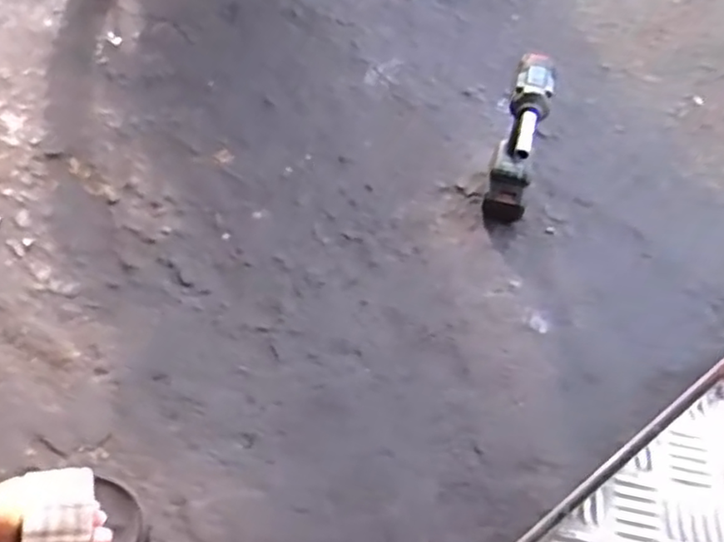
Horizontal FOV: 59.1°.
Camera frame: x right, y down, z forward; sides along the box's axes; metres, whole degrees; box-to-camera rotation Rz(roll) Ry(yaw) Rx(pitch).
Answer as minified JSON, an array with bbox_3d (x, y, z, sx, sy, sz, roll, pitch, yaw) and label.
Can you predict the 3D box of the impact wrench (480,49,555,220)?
[{"bbox_3d":[0.244,-0.176,1.011,0.066,0.270,0.166,14,56,5],"label":"impact wrench"}]

